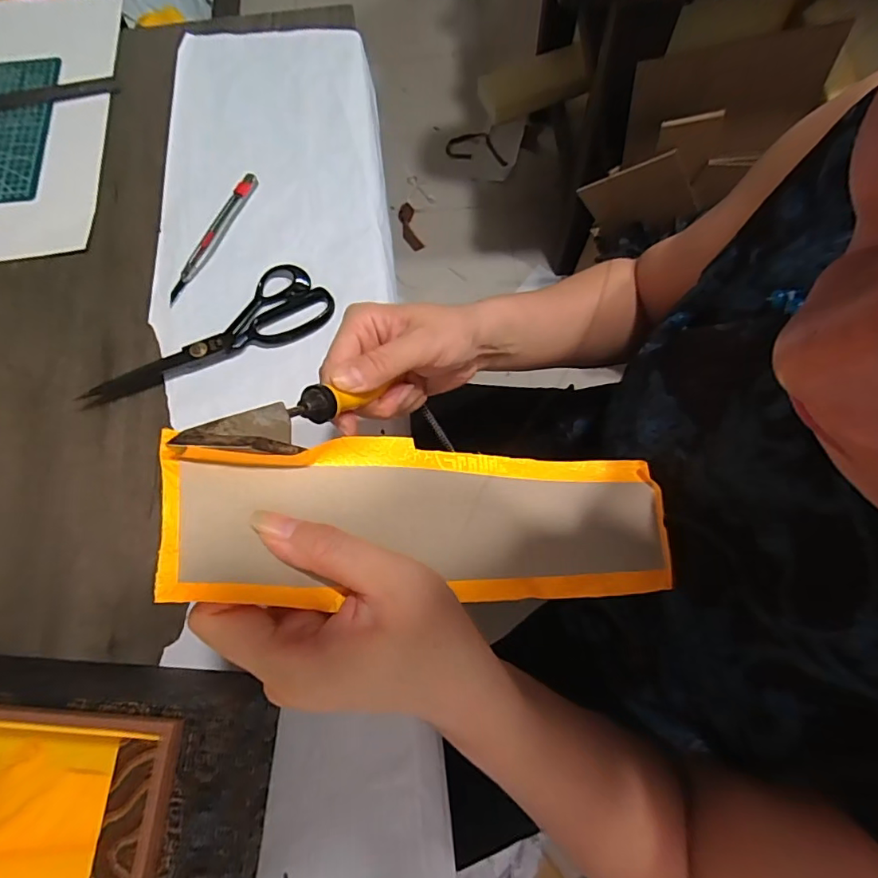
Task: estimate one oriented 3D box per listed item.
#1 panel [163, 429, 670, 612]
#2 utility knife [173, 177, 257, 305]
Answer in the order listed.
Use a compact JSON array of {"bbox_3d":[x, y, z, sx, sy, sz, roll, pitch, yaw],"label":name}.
[{"bbox_3d":[0.016,0.042,0.270,0.283,0.025,0.080,8,68,-31],"label":"panel"},{"bbox_3d":[-0.236,-0.214,0.543,0.022,0.004,0.168,21,73,8],"label":"utility knife"}]

